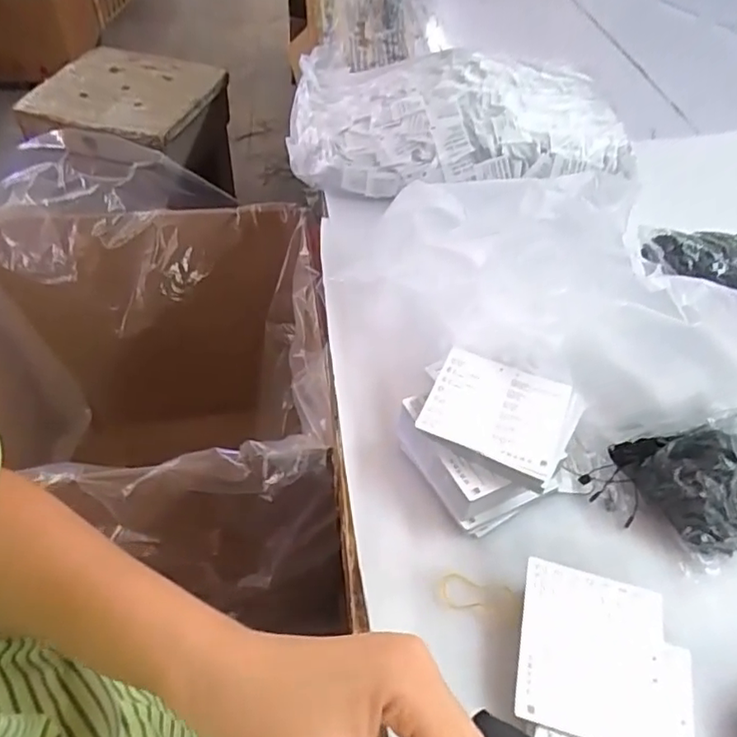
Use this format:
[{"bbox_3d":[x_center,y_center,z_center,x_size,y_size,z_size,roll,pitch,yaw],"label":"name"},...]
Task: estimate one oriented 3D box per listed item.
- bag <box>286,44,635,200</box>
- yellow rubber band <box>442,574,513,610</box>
[{"bbox_3d":[0.100,-0.313,0.745,0.421,0.097,0.256,9,49,4],"label":"bag"},{"bbox_3d":[0.075,0.160,0.410,0.047,0.005,0.024,14,49,8],"label":"yellow rubber band"}]

